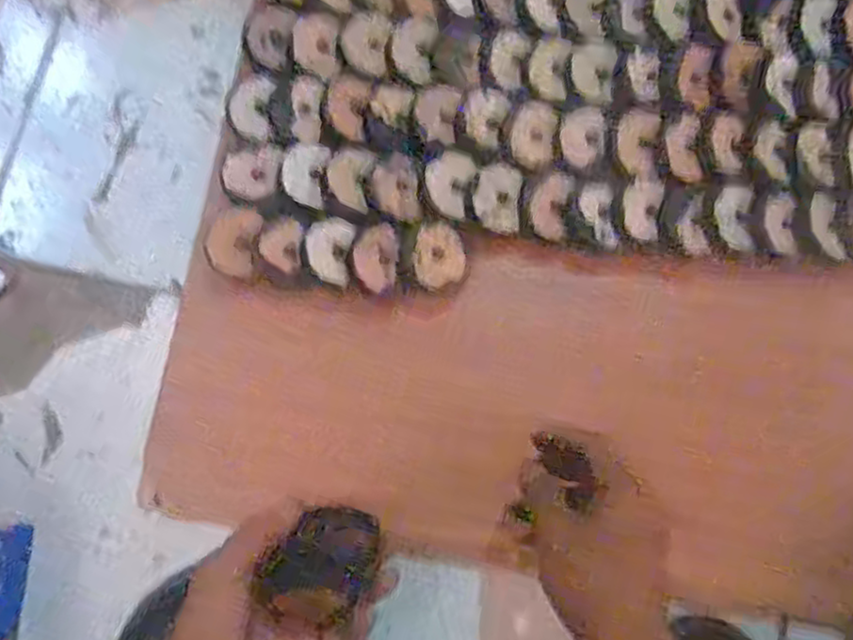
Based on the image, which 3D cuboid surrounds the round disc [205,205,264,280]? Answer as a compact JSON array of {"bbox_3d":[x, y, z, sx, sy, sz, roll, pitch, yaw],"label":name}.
[{"bbox_3d":[-0.133,-0.054,0.509,0.037,0.010,0.046,13,79,3],"label":"round disc"}]

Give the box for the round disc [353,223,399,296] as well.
[{"bbox_3d":[-0.034,-0.043,0.506,0.030,0.004,0.047,9,79,2],"label":"round disc"}]

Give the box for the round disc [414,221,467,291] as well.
[{"bbox_3d":[0.009,-0.045,0.511,0.035,0.004,0.046,-2,79,0],"label":"round disc"}]

